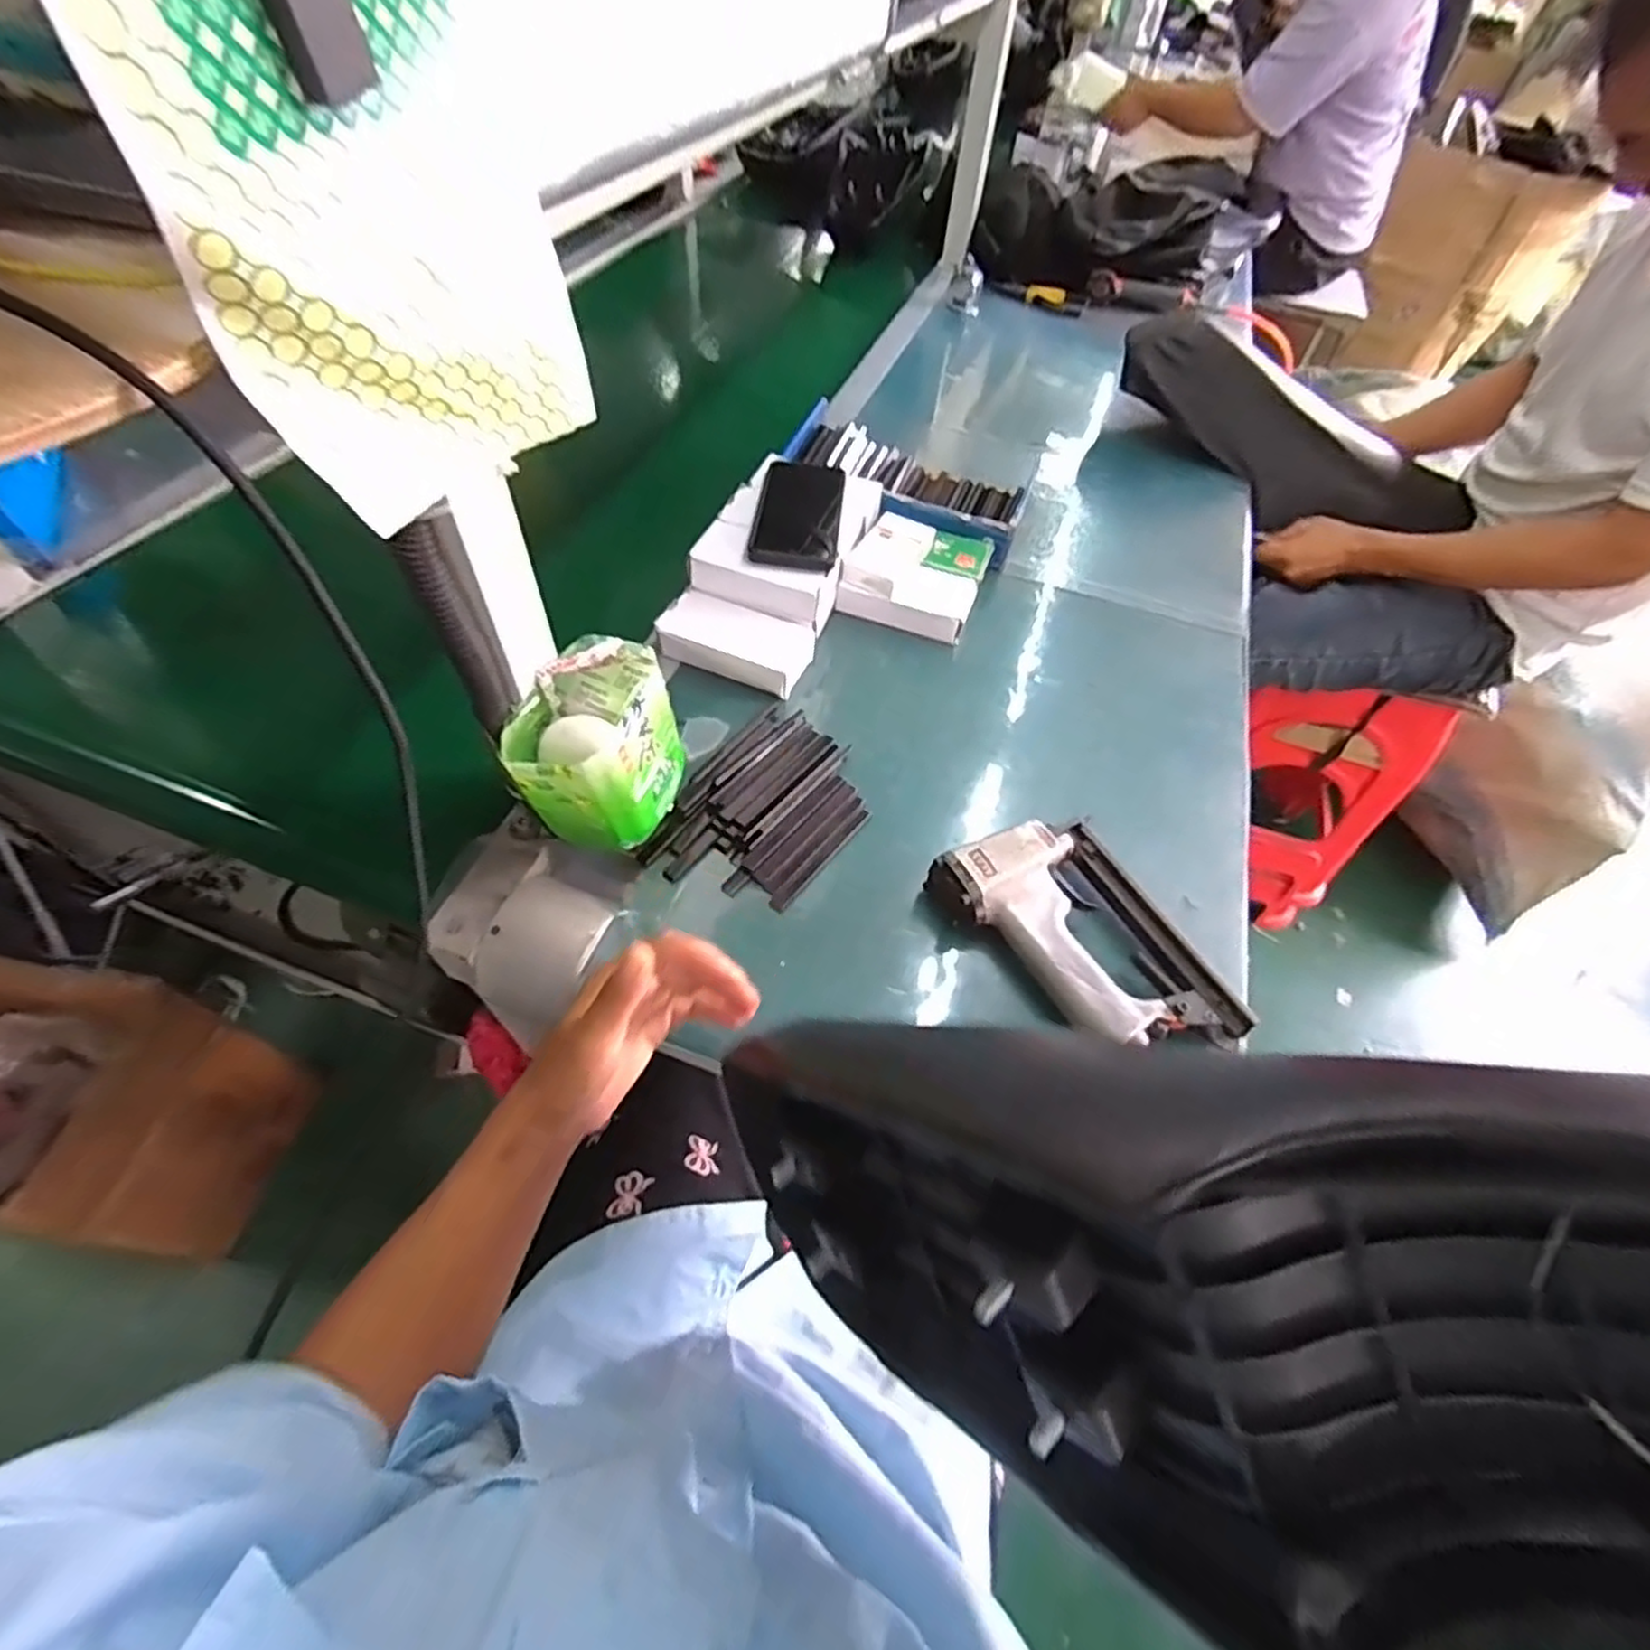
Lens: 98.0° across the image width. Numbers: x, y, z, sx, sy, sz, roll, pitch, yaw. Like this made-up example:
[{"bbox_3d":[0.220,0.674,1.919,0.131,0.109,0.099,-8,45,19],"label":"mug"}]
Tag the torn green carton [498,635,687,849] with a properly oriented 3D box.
[{"bbox_3d":[-0.144,-0.050,0.466,0.084,0.096,0.103,13,55,4],"label":"torn green carton"}]

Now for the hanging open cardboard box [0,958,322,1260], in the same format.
[{"bbox_3d":[-0.938,0.347,0.872,0.428,0.331,0.243,9,55,1],"label":"hanging open cardboard box"}]

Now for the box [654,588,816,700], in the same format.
[{"bbox_3d":[-0.078,-0.160,0.628,0.124,0.033,0.070,17,55,7],"label":"box"}]

